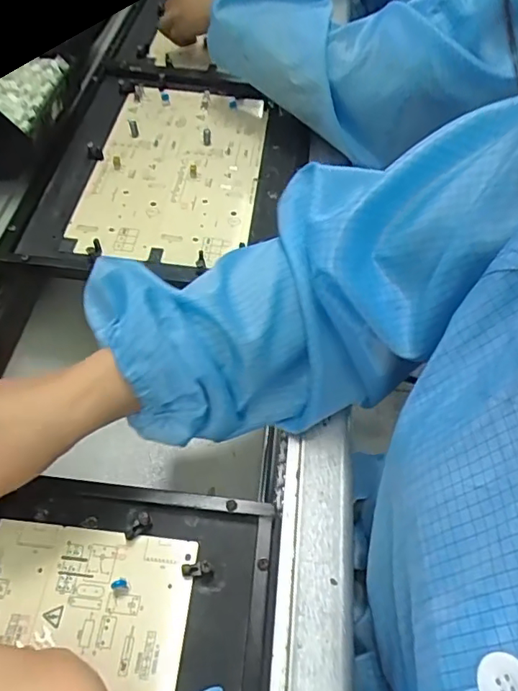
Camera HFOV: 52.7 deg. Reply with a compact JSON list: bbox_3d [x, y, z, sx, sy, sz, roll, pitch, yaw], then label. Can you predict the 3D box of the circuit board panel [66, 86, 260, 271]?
[{"bbox_3d":[-0.087,-0.189,0.551,0.165,0.016,0.266,6,55,0],"label":"circuit board panel"}]

